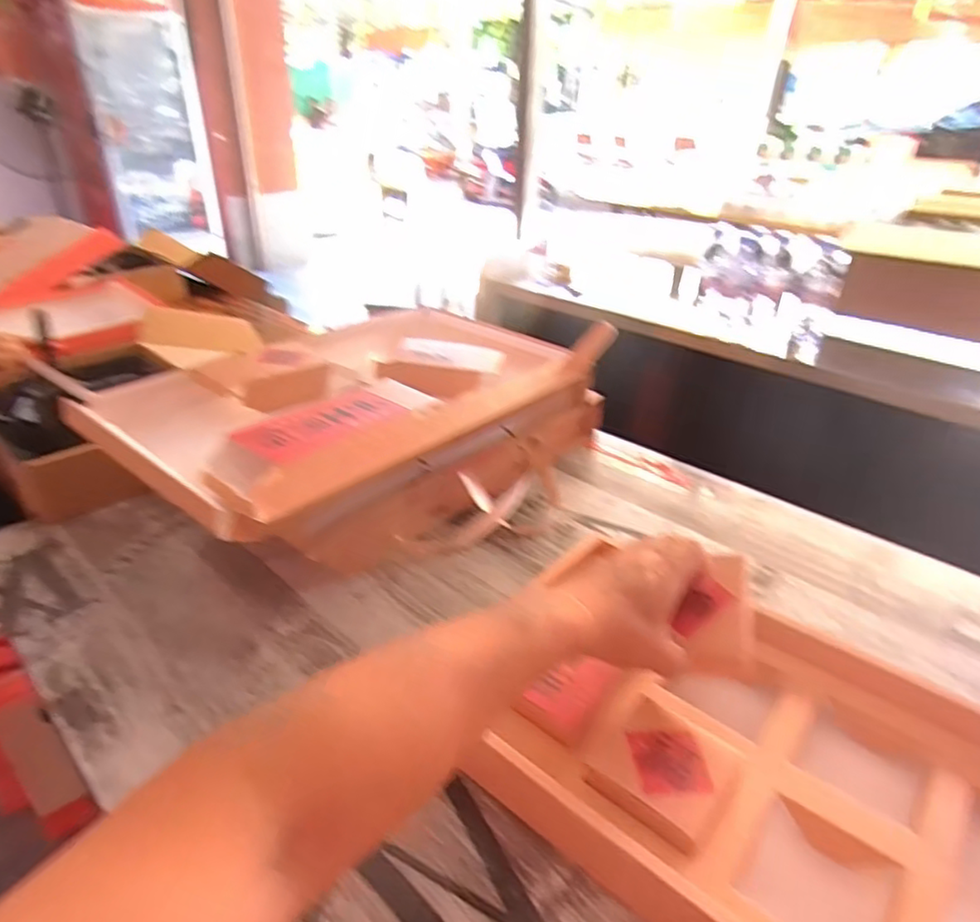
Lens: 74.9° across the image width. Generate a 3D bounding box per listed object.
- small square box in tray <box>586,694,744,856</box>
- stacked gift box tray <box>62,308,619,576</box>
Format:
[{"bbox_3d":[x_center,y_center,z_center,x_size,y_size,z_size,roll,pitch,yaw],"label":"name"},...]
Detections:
[{"bbox_3d":[0.126,0.224,0.466,0.085,0.025,0.087,25,37,33],"label":"small square box in tray"},{"bbox_3d":[-0.112,-0.037,0.803,0.298,0.208,0.613,25,38,34],"label":"stacked gift box tray"}]

